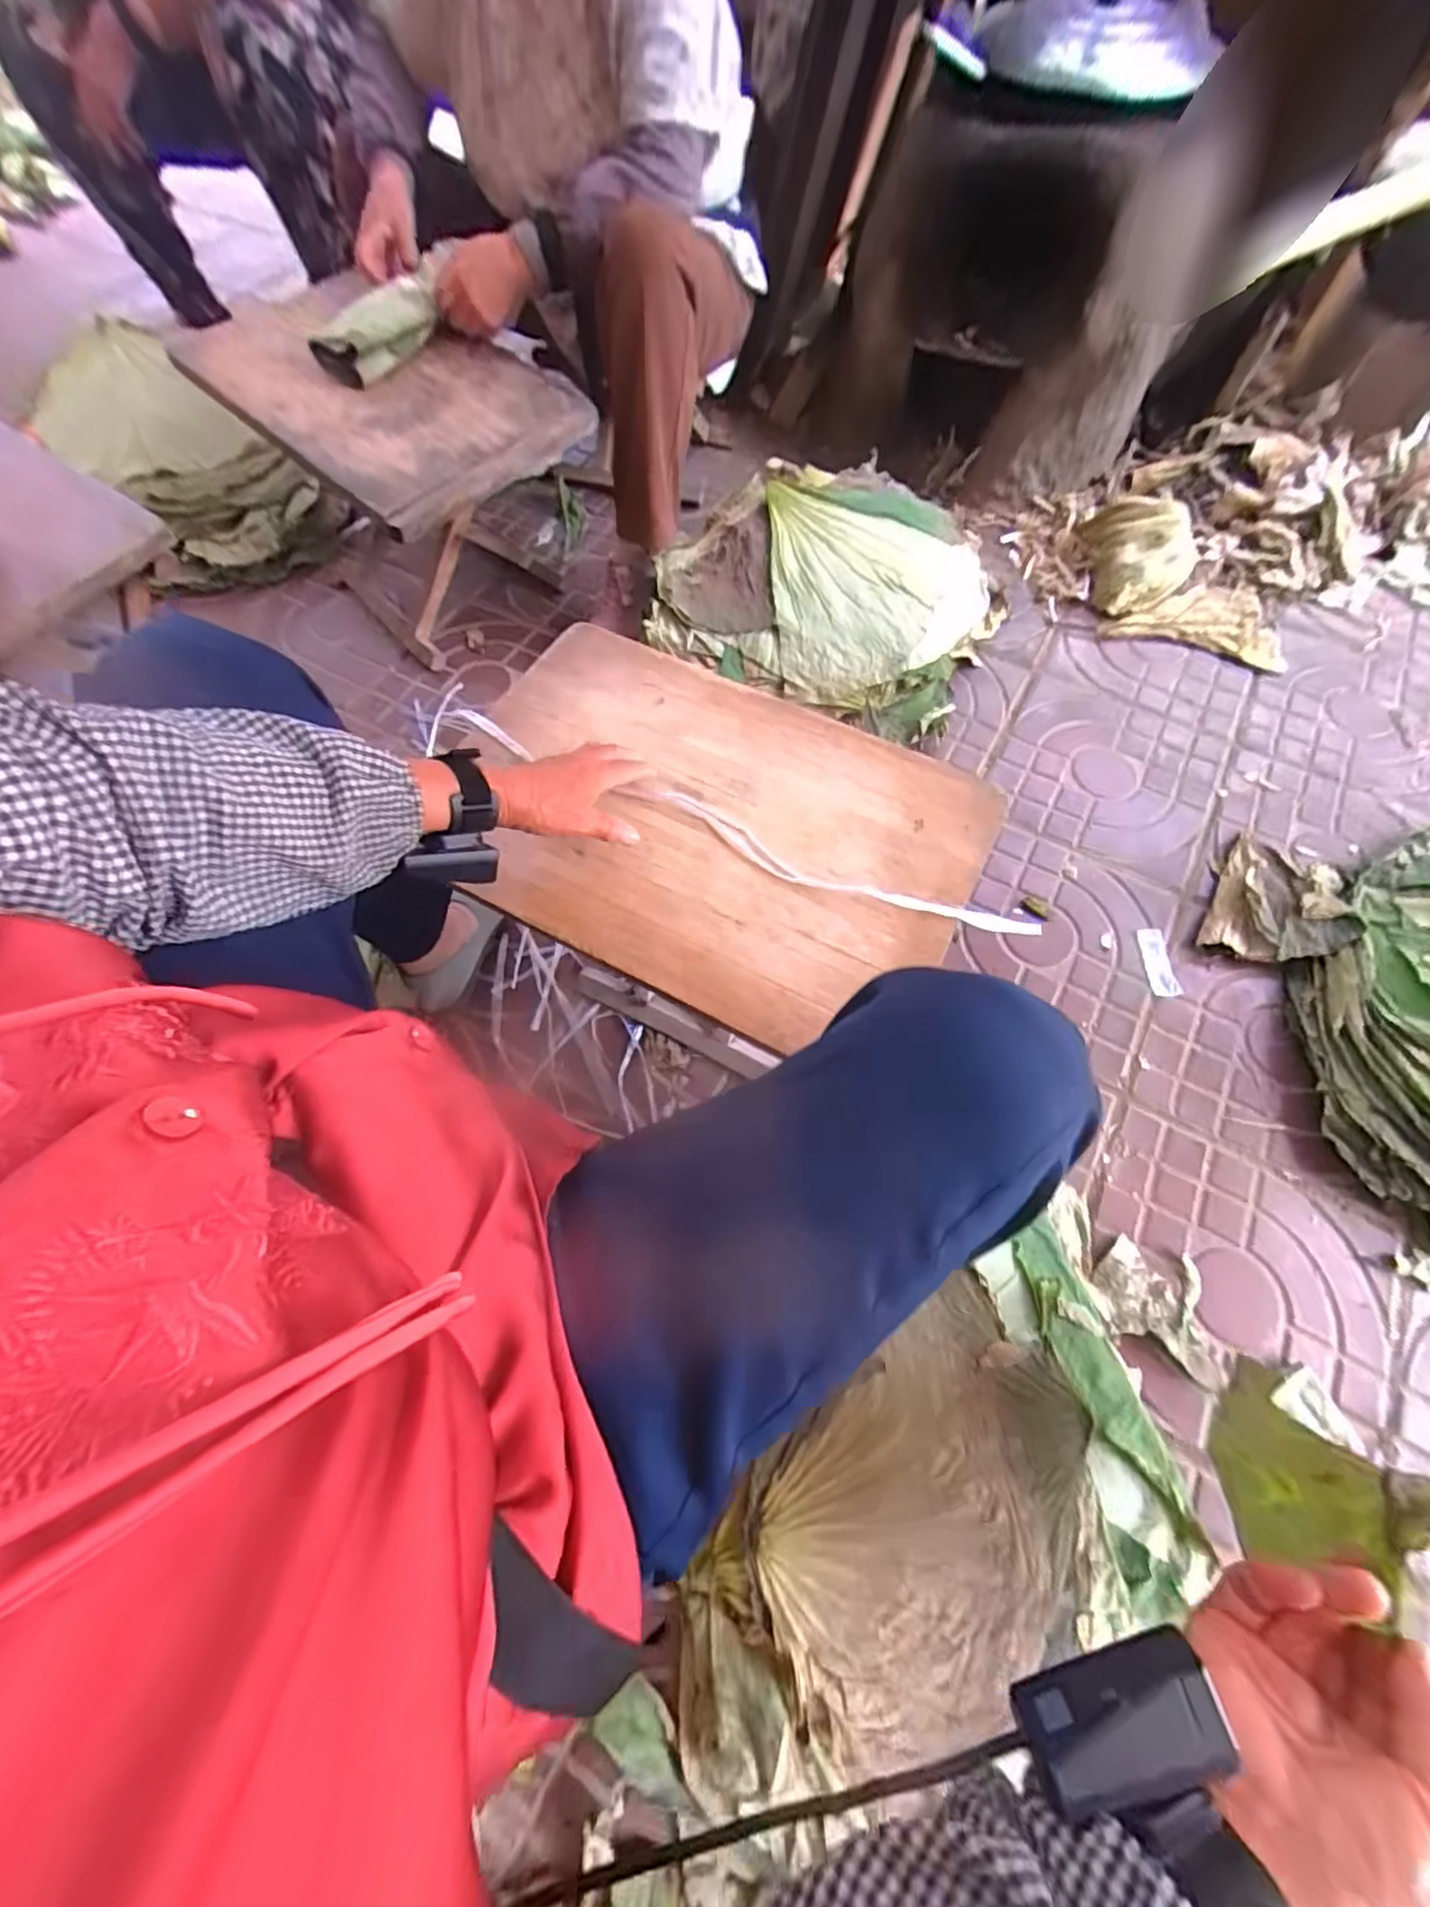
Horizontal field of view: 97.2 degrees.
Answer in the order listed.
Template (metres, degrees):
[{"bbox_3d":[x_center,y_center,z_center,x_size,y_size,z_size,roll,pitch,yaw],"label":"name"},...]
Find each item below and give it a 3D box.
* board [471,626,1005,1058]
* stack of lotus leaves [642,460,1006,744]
[{"bbox_3d":[-0.006,-0.119,0.575,0.460,0.022,0.325,25,69,12],"label":"board"},{"bbox_3d":[0.181,-0.558,0.974,0.468,0.185,0.409,20,68,10],"label":"stack of lotus leaves"}]

